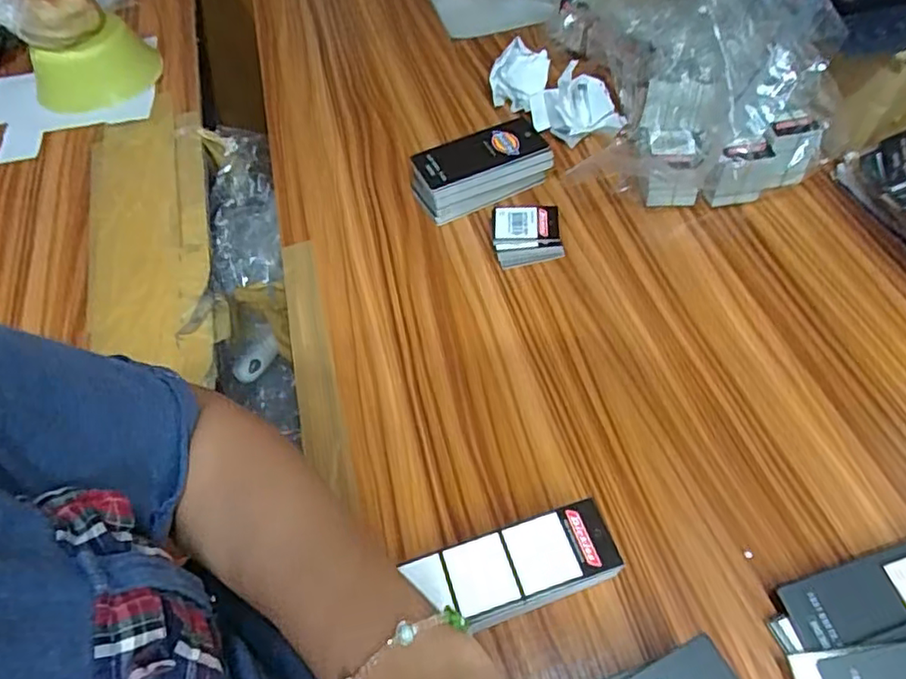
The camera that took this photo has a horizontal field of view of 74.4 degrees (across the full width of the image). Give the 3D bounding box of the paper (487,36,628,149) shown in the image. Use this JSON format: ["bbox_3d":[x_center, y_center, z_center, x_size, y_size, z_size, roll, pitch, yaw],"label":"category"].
[{"bbox_3d":[0.092,-0.220,0.547,0.134,0.054,0.065,24,60,21],"label":"paper"}]

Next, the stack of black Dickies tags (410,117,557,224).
[{"bbox_3d":[0.023,-0.143,0.508,0.108,0.045,0.052,-23,56,-11],"label":"stack of black Dickies tags"}]

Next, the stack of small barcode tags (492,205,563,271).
[{"bbox_3d":[0.058,-0.082,0.473,0.052,0.025,0.045,-6,54,1],"label":"stack of small barcode tags"}]

